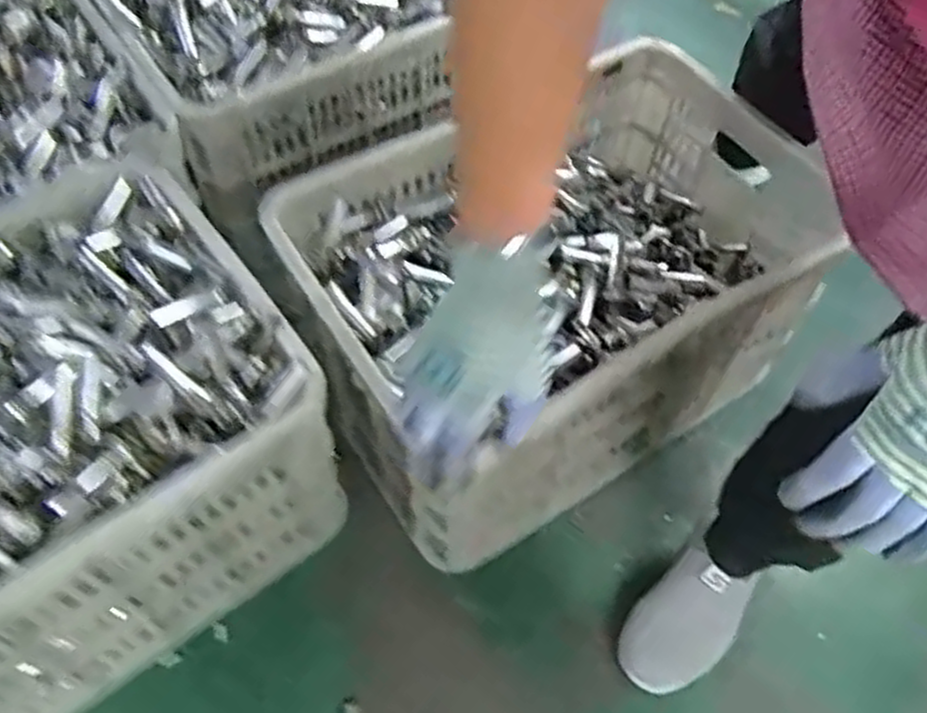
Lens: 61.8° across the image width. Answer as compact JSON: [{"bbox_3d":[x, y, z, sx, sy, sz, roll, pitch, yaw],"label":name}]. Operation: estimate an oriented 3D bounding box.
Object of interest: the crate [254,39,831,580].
[{"bbox_3d":[0.107,-0.087,0.876,0.551,0.264,0.355,-31,66,-20],"label":"crate"}]

